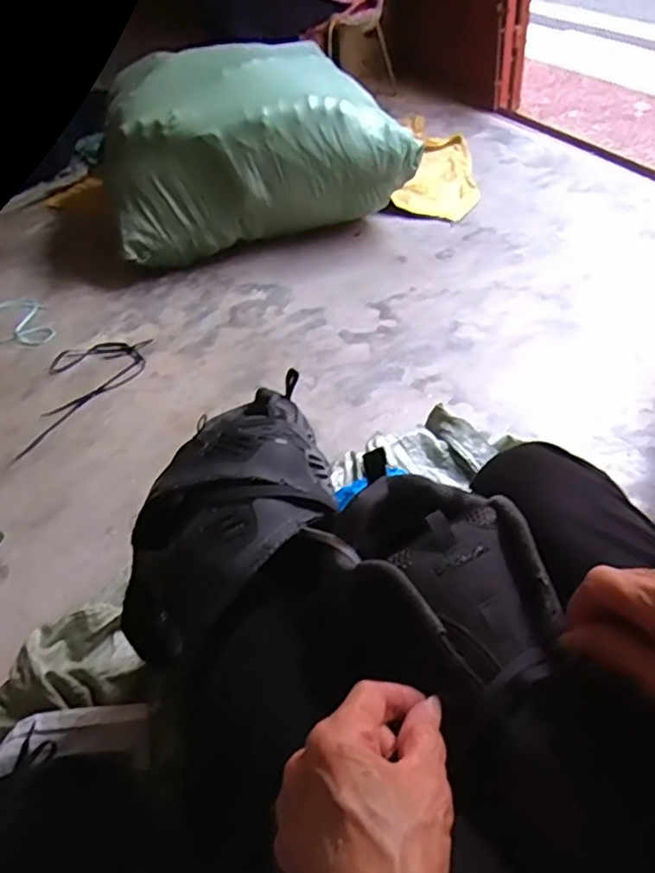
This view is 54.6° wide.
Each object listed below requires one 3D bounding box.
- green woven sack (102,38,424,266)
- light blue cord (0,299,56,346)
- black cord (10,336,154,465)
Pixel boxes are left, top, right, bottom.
[{"bbox_3d":[-0.173,-0.737,1.586,0.725,0.363,0.408,-10,44,-3],"label":"green woven sack"},{"bbox_3d":[-0.764,-0.277,1.508,0.292,0.026,0.174,13,48,20],"label":"light blue cord"},{"bbox_3d":[-0.493,-0.090,1.316,0.218,0.027,0.310,-7,44,0],"label":"black cord"}]

